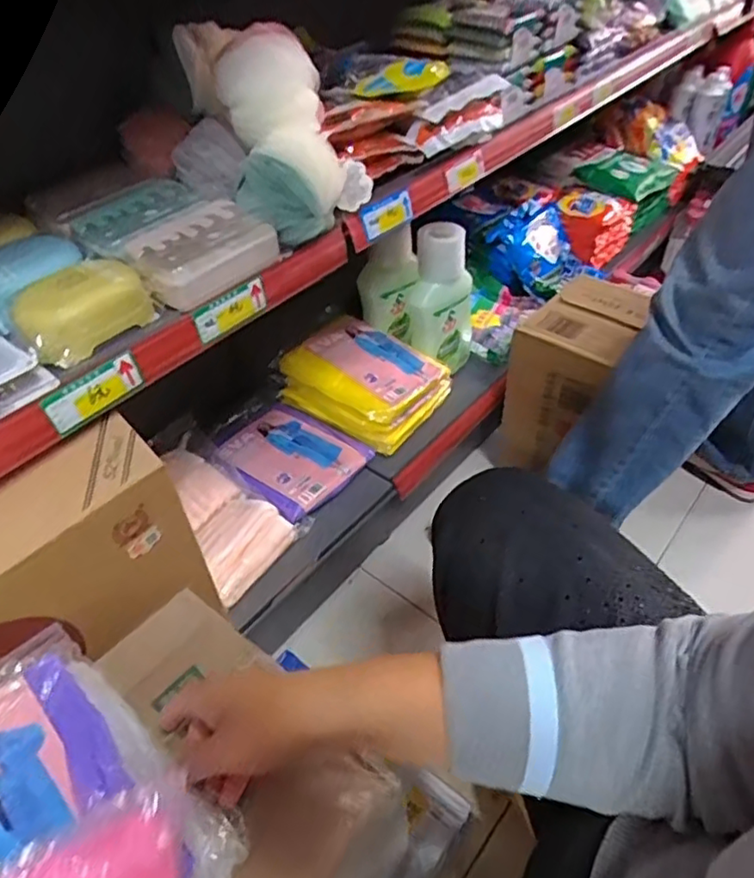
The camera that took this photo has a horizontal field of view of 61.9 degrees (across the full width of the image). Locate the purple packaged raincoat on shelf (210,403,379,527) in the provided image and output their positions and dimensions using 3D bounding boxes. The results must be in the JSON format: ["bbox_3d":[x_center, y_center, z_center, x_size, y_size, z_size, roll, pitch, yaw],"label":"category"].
[{"bbox_3d":[-0.151,0.020,0.992,0.251,0.032,0.174,27,52,27],"label":"purple packaged raincoat on shelf"}]

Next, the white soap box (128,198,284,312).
[{"bbox_3d":[-0.183,-0.192,0.646,0.093,0.046,0.132,30,54,29],"label":"white soap box"}]

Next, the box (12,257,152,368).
[{"bbox_3d":[-0.272,-0.120,0.583,0.082,0.043,0.116,30,53,29],"label":"box"}]

